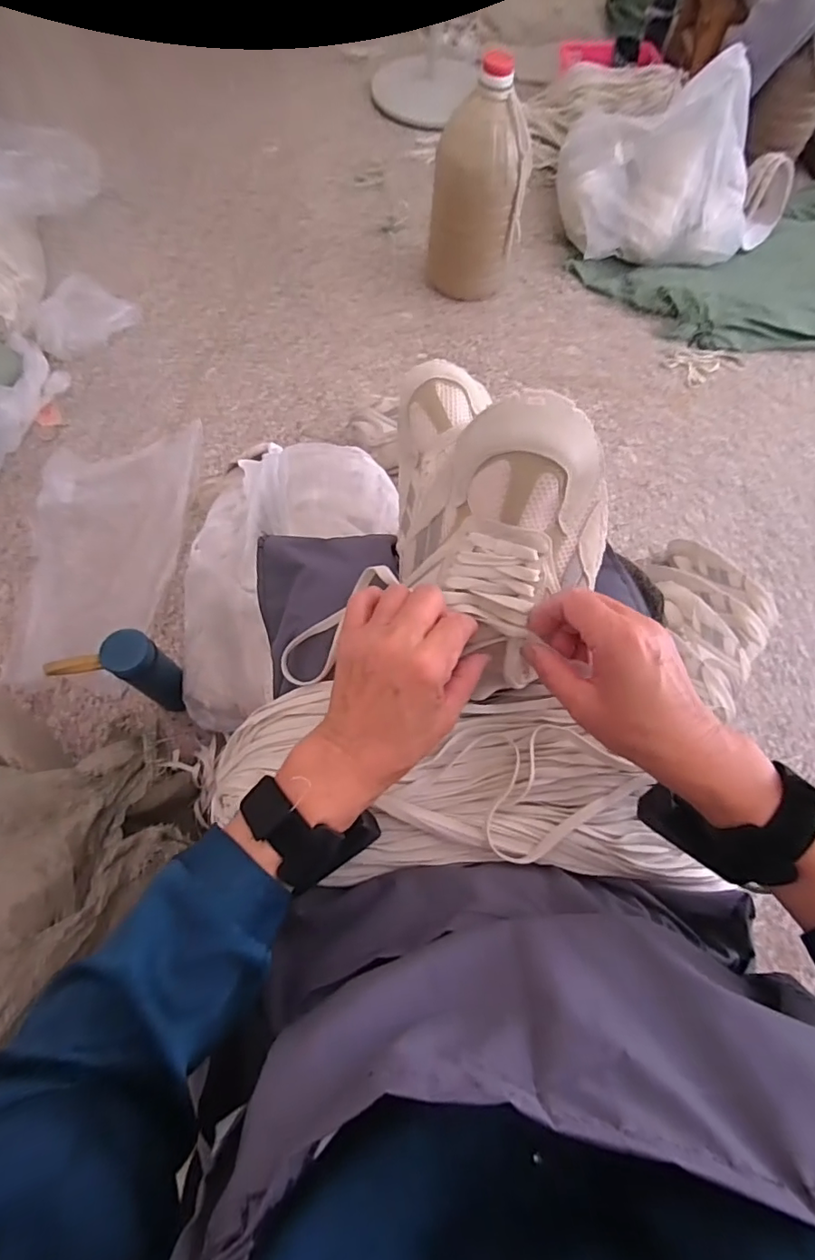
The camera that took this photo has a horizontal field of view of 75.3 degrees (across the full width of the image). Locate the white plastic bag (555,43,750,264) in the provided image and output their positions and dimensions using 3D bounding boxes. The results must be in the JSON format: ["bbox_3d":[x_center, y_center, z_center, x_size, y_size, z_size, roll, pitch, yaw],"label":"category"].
[{"bbox_3d":[0.620,-1.153,1.299,0.434,0.233,0.389,-8,69,-6],"label":"white plastic bag"}]

